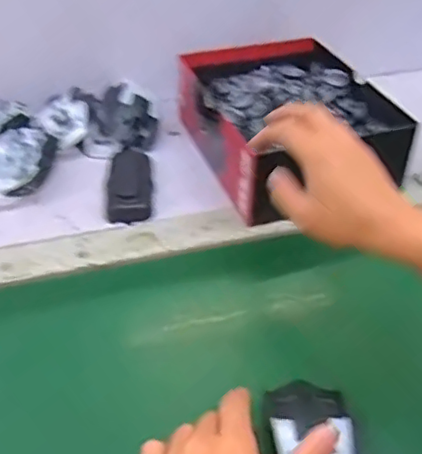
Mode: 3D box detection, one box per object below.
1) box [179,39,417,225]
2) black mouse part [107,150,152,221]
[{"bbox_3d":[0.083,-0.125,0.697,0.184,0.079,0.238,-13,44,-16],"label":"box"},{"bbox_3d":[-0.088,-0.049,0.654,0.047,0.024,0.099,-4,42,-7],"label":"black mouse part"}]

